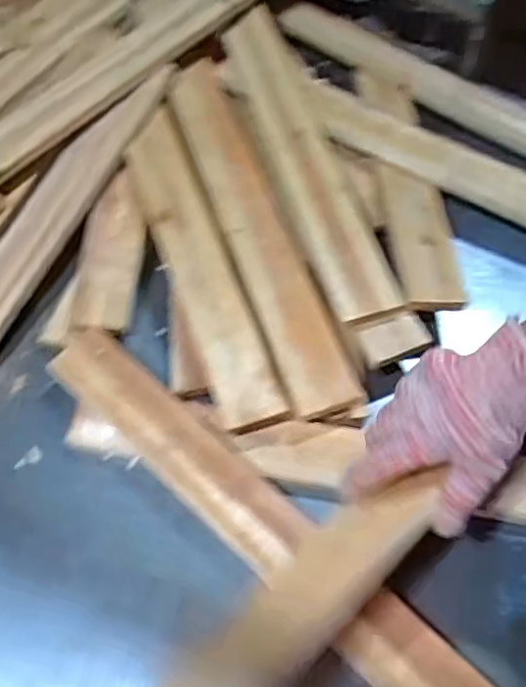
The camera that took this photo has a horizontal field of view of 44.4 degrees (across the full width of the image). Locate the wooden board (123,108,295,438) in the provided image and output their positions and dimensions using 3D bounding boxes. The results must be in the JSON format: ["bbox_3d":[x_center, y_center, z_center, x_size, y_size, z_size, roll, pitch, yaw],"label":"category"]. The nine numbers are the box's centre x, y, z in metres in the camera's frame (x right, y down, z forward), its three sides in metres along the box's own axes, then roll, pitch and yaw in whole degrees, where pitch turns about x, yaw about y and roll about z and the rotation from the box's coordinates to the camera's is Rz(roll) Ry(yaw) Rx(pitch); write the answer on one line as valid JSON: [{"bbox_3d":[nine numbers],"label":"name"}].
[{"bbox_3d":[-0.070,-0.088,0.664,0.063,0.030,0.383,-18,61,-8],"label":"wooden board"}]

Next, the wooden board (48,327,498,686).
[{"bbox_3d":[-0.011,0.147,0.557,0.489,0.023,0.064,38,68,21],"label":"wooden board"}]

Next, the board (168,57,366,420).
[{"bbox_3d":[-0.016,-0.140,0.692,0.070,0.030,0.469,-18,61,-8],"label":"board"}]

